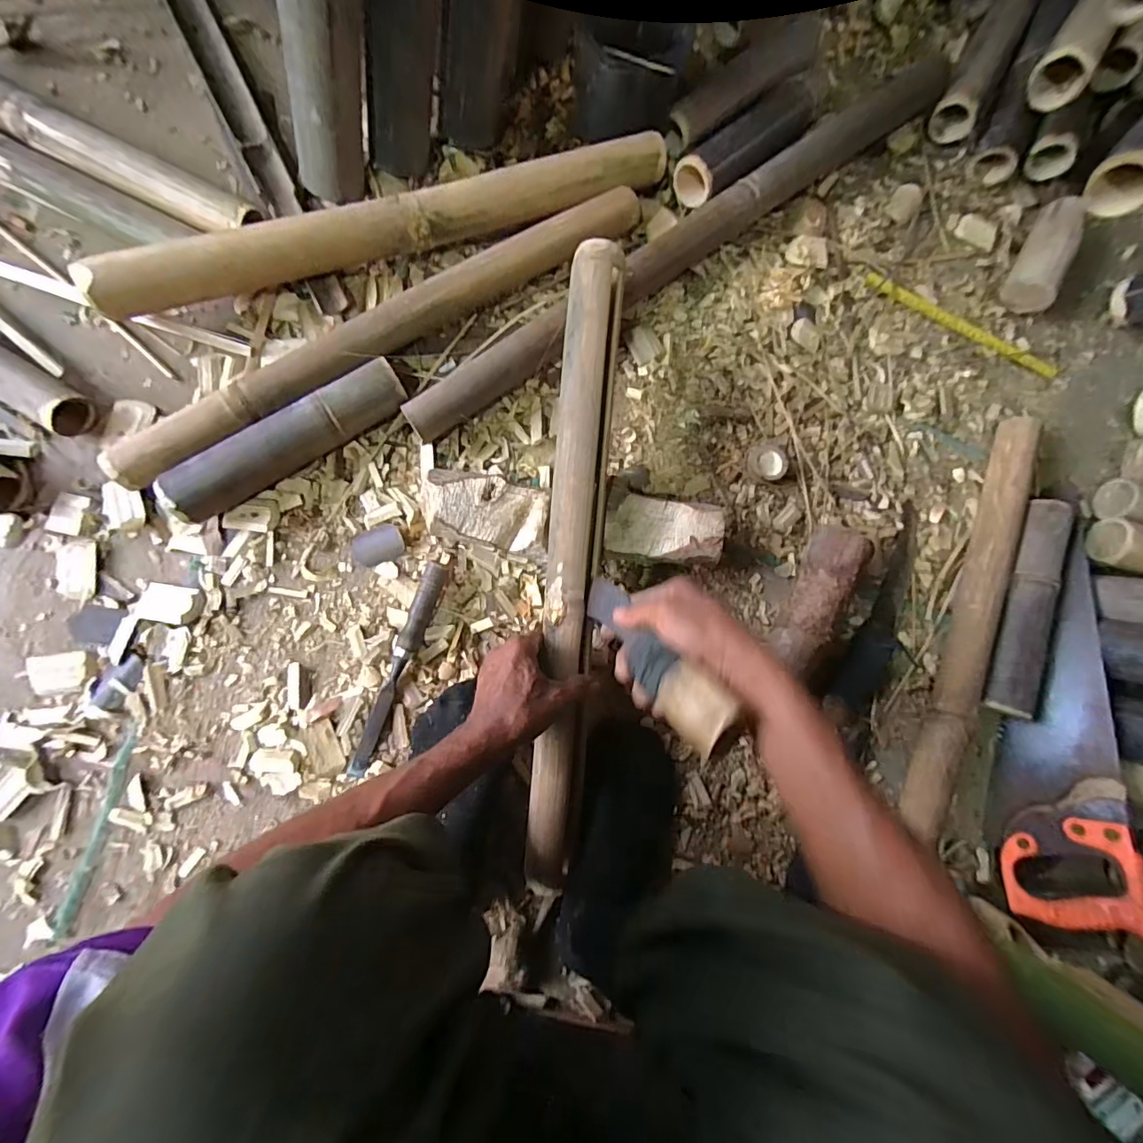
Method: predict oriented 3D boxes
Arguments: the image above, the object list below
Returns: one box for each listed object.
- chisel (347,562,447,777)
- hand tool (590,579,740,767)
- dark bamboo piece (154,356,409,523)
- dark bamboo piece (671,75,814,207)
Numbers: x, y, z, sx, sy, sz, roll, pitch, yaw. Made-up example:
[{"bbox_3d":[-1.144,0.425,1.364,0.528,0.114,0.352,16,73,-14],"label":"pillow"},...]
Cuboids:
[{"bbox_3d":[-0.191,0.105,0.551,0.027,0.029,0.239,23,81,-3],"label":"chisel"},{"bbox_3d":[0.064,0.067,0.422,0.040,0.197,0.031,-29,128,-8],"label":"hand tool"},{"bbox_3d":[-0.303,-0.141,0.553,0.262,0.063,0.051,-34,88,-9],"label":"dark bamboo piece"},{"bbox_3d":[0.223,-0.537,0.631,0.194,0.062,0.062,-34,88,-9],"label":"dark bamboo piece"}]

